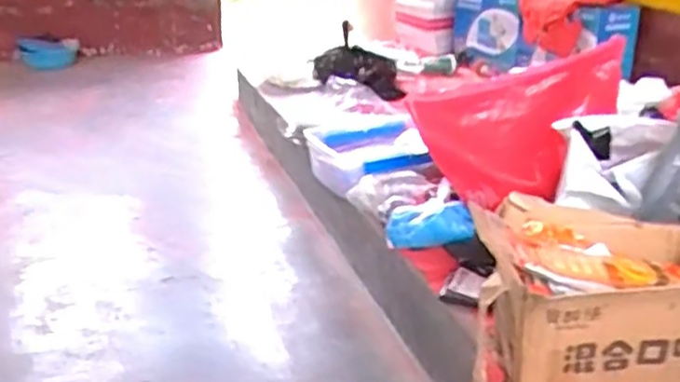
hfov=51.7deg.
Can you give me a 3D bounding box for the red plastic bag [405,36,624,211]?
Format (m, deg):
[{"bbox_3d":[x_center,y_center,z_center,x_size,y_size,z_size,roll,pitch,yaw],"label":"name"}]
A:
[{"bbox_3d":[0.313,-0.114,1.239,0.346,0.253,0.153,-2,21,-4],"label":"red plastic bag"}]

